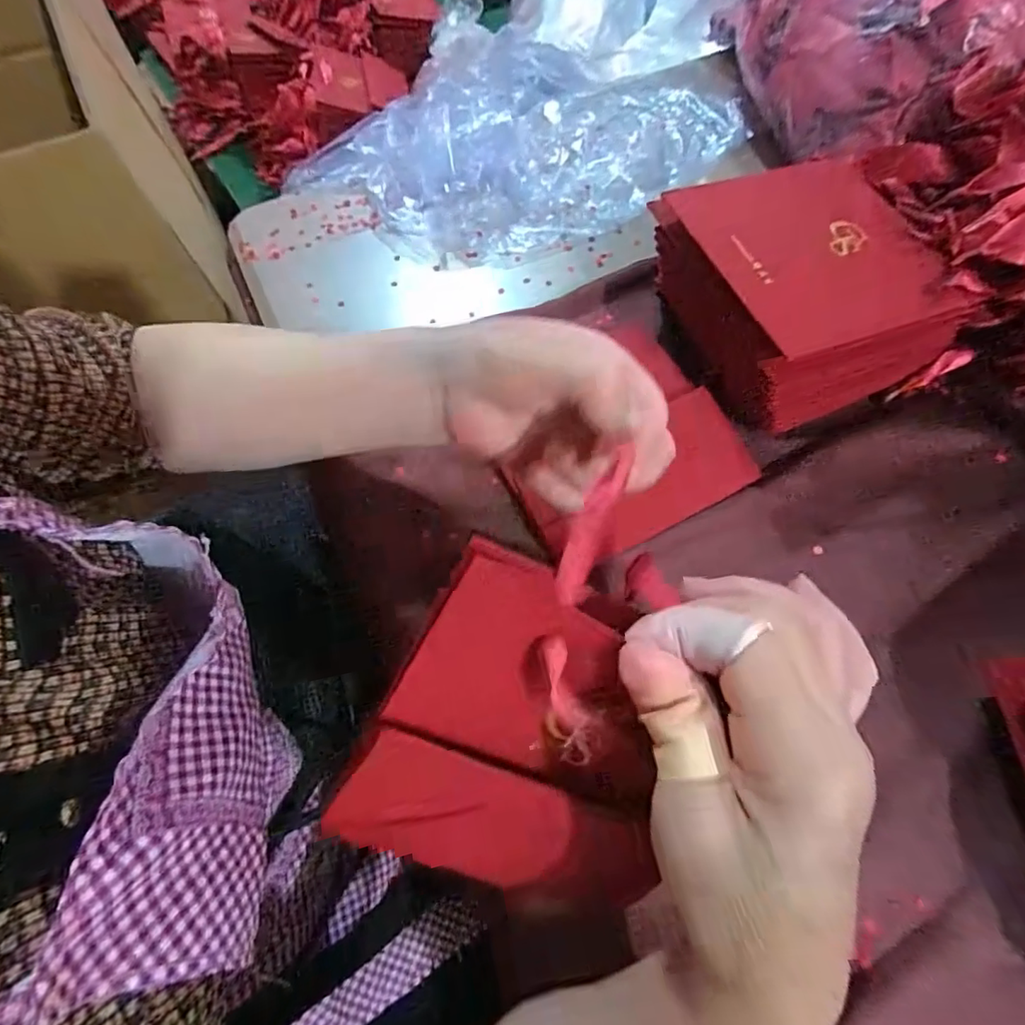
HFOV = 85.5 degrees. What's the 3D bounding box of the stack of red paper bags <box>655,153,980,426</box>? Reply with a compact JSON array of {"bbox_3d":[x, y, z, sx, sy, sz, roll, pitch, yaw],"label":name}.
[{"bbox_3d":[0.182,-0.142,0.354,0.134,0.068,0.150,-19,67,-7],"label":"stack of red paper bags"}]

